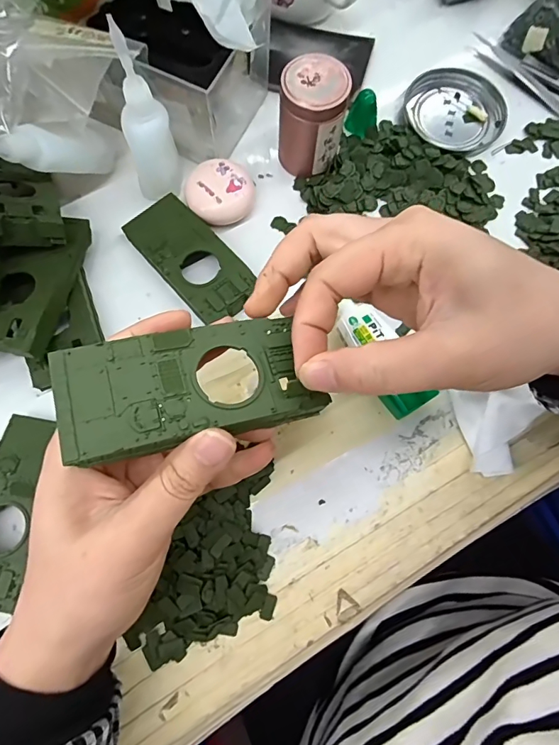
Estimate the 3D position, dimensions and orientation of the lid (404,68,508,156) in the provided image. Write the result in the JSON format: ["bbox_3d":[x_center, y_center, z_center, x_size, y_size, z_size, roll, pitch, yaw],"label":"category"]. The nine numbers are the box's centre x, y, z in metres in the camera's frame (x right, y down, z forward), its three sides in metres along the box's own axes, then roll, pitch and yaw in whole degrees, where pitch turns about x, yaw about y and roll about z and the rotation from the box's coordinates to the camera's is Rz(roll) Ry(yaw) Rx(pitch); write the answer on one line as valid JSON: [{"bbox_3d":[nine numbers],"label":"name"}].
[{"bbox_3d":[0.143,-0.210,0.345,0.073,0.010,0.077,0,76,-1],"label":"lid"}]

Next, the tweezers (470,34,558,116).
[{"bbox_3d":[0.235,-0.229,0.349,0.172,0.011,0.032,33,78,6],"label":"tweezers"}]

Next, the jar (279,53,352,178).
[{"bbox_3d":[0.023,-0.177,0.302,0.043,0.061,0.042,0,76,-1],"label":"jar"}]

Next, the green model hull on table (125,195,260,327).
[{"bbox_3d":[-0.061,-0.078,0.298,0.047,0.022,0.104,-39,80,-10],"label":"green model hull on table"}]

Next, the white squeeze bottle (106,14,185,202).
[{"bbox_3d":[-0.085,-0.156,0.273,0.030,0.107,0.034,-15,77,-5],"label":"white squeeze bottle"}]

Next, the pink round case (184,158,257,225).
[{"bbox_3d":[-0.042,-0.127,0.310,0.047,0.024,0.043,0,76,-1],"label":"pink round case"}]

